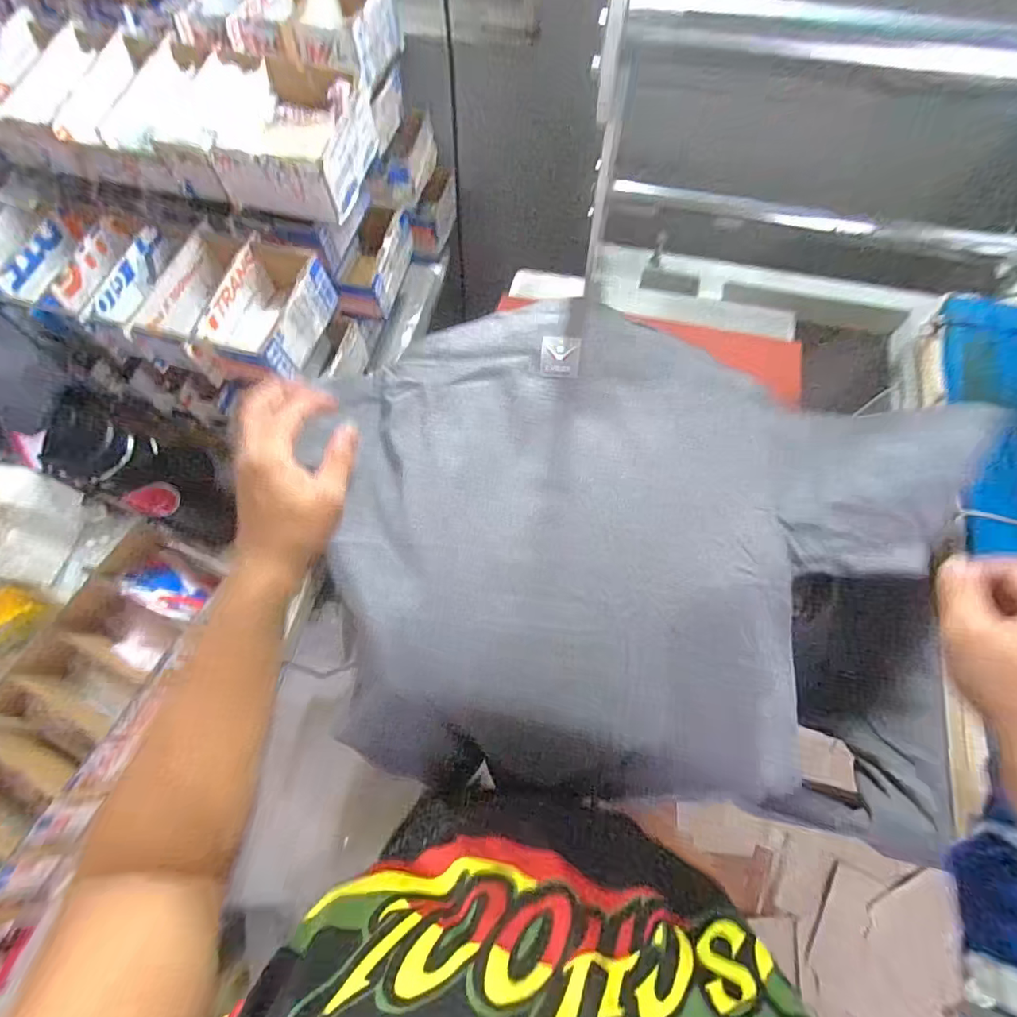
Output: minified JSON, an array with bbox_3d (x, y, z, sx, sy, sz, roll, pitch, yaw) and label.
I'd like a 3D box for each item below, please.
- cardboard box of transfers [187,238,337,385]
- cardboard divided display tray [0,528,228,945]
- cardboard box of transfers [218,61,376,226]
[{"bbox_3d":[-0.287,-0.237,0.594,0.100,0.078,0.176,13,69,7],"label":"cardboard box of transfers"},{"bbox_3d":[-0.564,0.327,0.541,0.172,0.087,0.641,26,71,11],"label":"cardboard divided display tray"},{"bbox_3d":[-0.248,-0.448,0.594,0.142,0.077,0.177,7,69,4],"label":"cardboard box of transfers"}]

